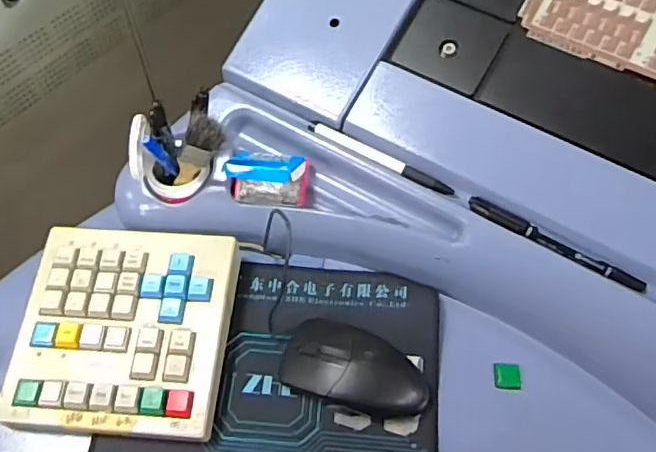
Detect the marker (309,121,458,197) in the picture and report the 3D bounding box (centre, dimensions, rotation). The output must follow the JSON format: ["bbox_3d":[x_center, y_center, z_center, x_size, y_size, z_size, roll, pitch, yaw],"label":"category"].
[{"bbox_3d":[0.044,-0.056,0.491,0.133,0.009,0.011,28,61,15],"label":"marker"}]

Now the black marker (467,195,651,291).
[{"bbox_3d":[0.172,0.014,0.453,0.140,0.011,0.013,29,62,15],"label":"black marker"}]

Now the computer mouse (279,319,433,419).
[{"bbox_3d":[0.021,0.109,0.453,0.111,0.032,0.056,13,59,6],"label":"computer mouse"}]

